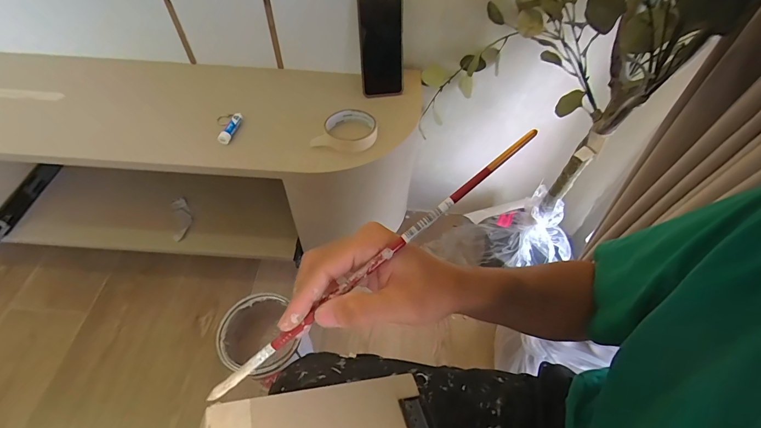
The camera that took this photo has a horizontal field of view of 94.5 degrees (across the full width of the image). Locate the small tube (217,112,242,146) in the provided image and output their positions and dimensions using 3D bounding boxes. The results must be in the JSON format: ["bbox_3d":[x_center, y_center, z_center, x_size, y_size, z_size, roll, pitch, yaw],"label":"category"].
[{"bbox_3d":[-0.250,-0.146,0.591,0.019,0.017,0.066,10,54,5],"label":"small tube"}]

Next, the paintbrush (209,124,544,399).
[{"bbox_3d":[-0.001,0.033,0.249,0.289,0.005,0.008,-39,63,-4],"label":"paintbrush"}]

